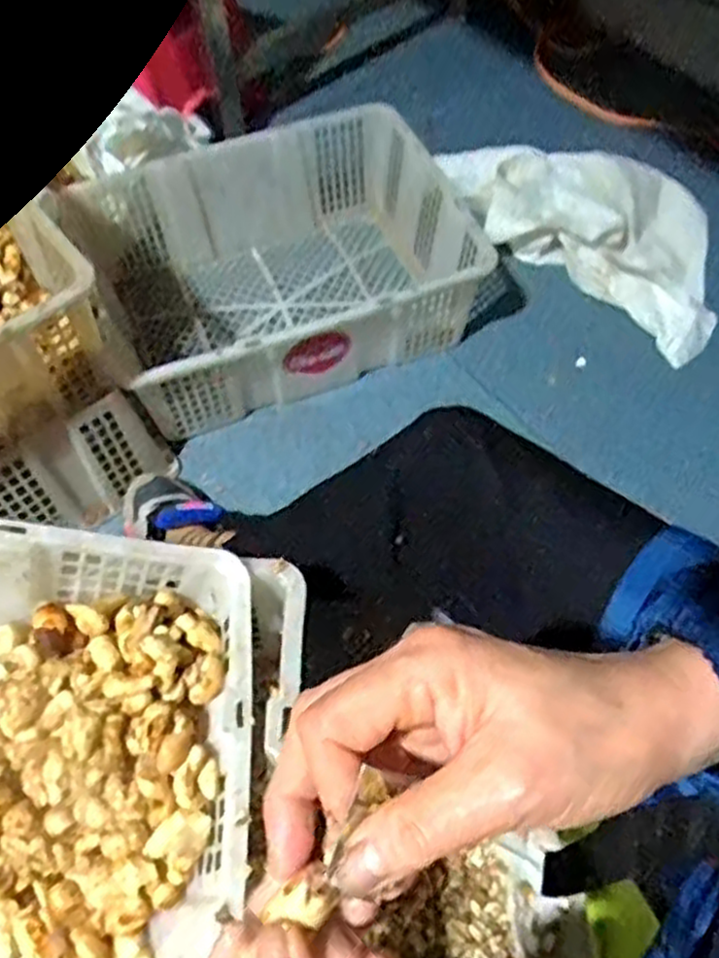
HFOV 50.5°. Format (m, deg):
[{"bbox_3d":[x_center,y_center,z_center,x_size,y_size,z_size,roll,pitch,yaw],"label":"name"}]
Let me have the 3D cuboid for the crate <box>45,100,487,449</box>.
[{"bbox_3d":[-0.107,-0.281,1.037,0.468,0.168,0.345,-22,62,-11],"label":"crate"}]

